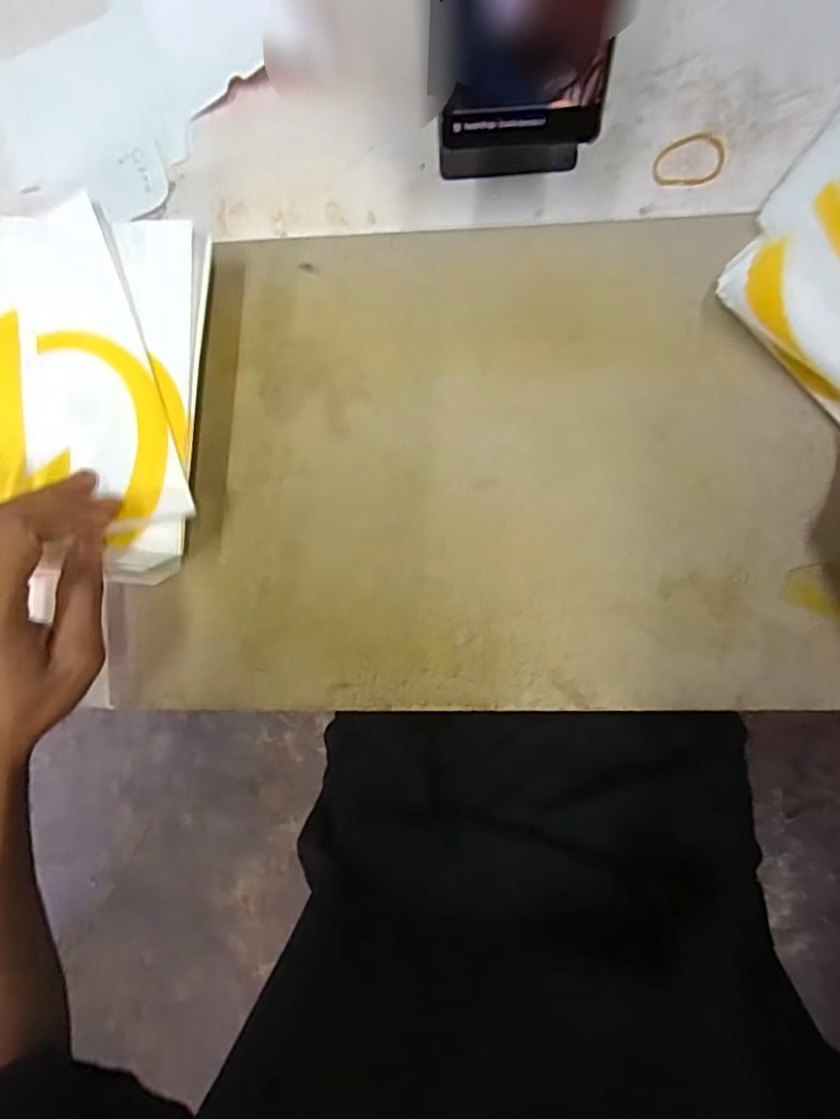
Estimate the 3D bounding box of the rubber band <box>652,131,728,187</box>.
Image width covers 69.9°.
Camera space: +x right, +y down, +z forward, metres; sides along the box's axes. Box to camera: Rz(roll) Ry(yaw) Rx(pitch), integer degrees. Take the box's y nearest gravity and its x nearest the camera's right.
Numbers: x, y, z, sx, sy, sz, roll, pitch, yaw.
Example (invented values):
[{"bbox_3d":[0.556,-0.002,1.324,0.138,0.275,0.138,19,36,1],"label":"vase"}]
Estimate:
[{"bbox_3d":[0.150,-0.222,0.334,0.040,0.004,0.027,-8,93,3],"label":"rubber band"}]

